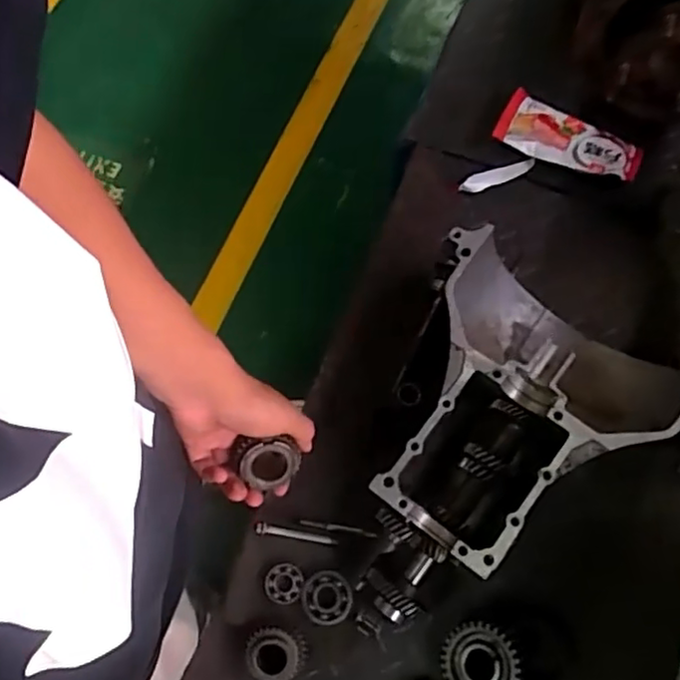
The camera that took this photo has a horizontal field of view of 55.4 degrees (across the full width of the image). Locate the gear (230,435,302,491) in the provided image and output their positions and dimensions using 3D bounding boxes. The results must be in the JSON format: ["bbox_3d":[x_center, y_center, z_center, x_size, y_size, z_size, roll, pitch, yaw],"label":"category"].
[{"bbox_3d":[-0.062,0.102,0.562,0.051,0.028,0.045,32,101,-20],"label":"gear"}]

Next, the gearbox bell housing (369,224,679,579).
[{"bbox_3d":[0.170,0.072,0.671,0.270,0.113,0.300,38,74,12],"label":"gearbox bell housing"}]

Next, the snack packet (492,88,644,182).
[{"bbox_3d":[0.303,-0.268,0.852,0.196,0.027,0.088,15,70,5],"label":"snack packet"}]

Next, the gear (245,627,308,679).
[{"bbox_3d":[-0.063,0.314,0.645,0.057,0.038,0.048,17,70,5],"label":"gear"}]

